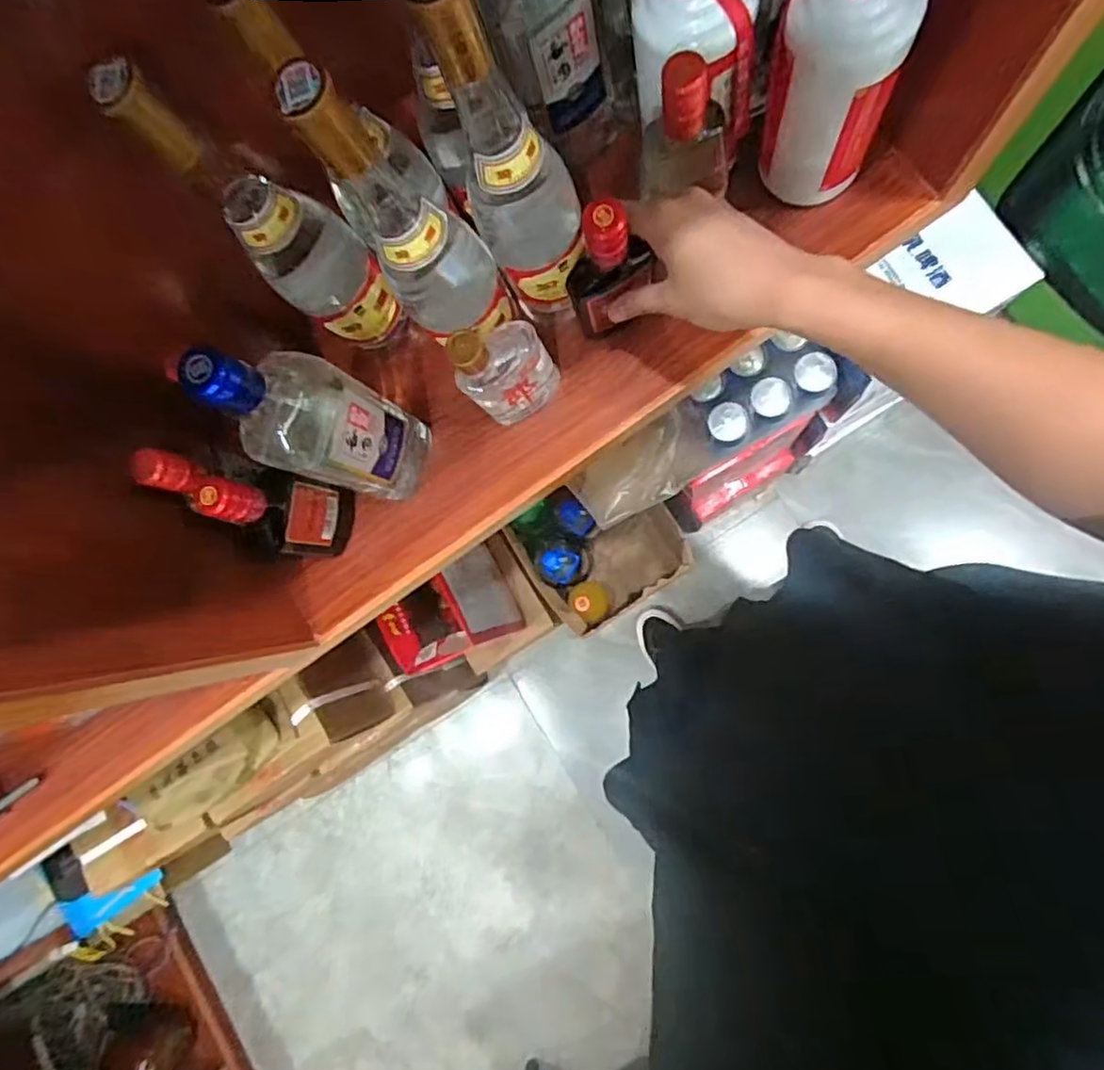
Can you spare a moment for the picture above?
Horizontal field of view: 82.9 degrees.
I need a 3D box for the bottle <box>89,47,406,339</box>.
[{"bbox_3d":[-0.182,-0.204,0.428,0.071,0.261,0.061,-35,80,7],"label":"bottle"}]

